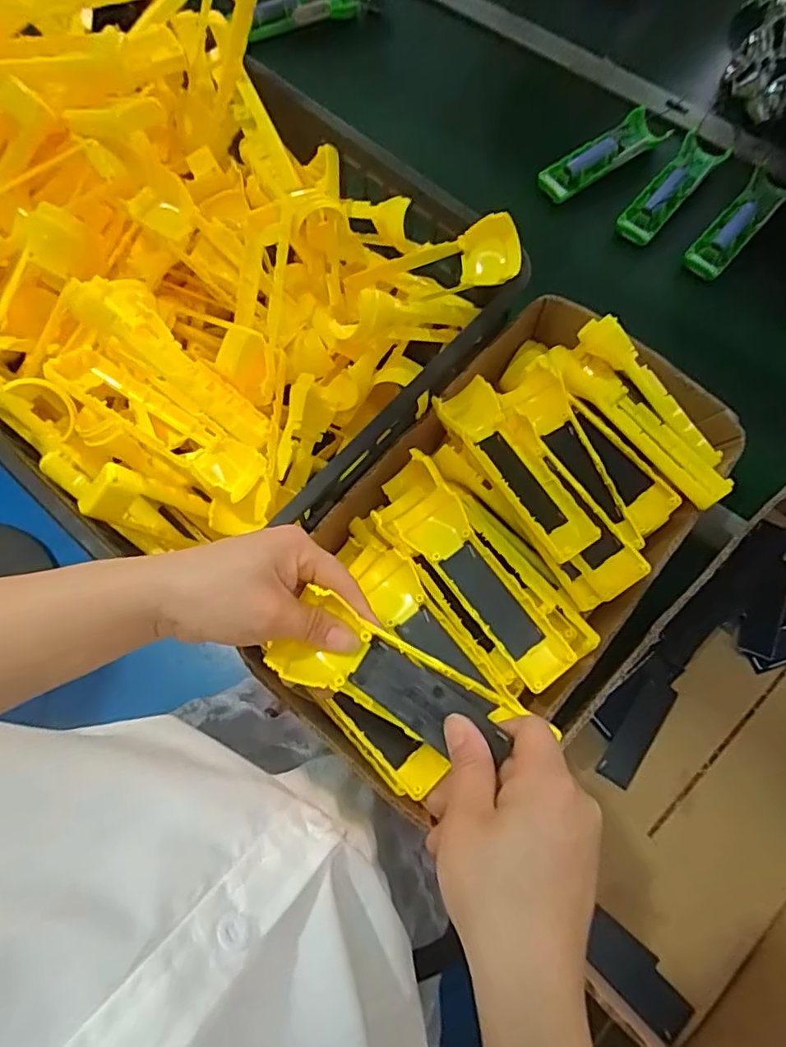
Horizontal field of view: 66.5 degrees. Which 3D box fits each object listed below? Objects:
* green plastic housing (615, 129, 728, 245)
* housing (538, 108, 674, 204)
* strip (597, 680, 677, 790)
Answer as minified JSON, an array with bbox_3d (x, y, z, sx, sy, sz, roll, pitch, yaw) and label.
[{"bbox_3d":[0.321,-0.388,0.696,0.047,0.029,0.168,39,76,10],"label":"green plastic housing"},{"bbox_3d":[0.246,-0.433,0.696,0.164,0.028,0.041,-34,77,-11],"label":"housing"},{"bbox_3d":[0.204,0.173,0.498,0.027,0.004,0.092,36,76,9],"label":"strip"}]

